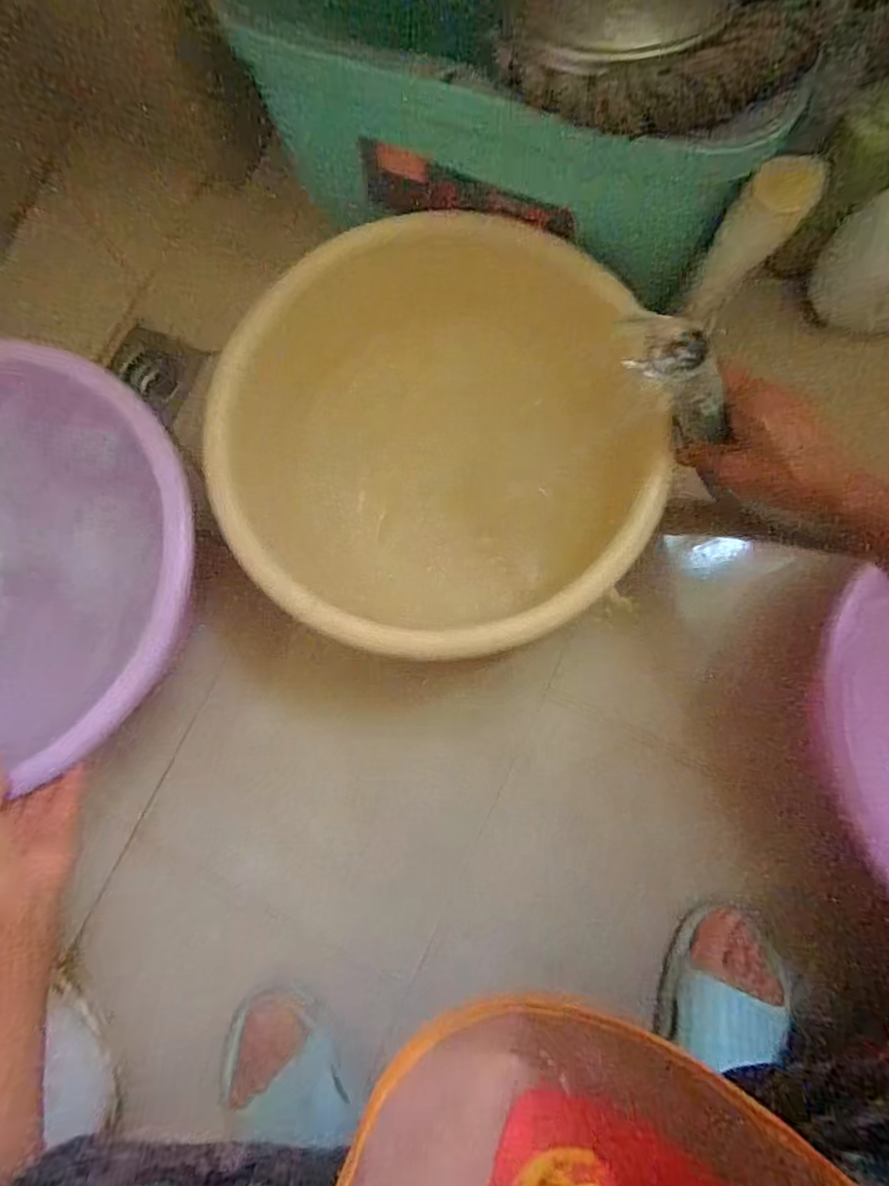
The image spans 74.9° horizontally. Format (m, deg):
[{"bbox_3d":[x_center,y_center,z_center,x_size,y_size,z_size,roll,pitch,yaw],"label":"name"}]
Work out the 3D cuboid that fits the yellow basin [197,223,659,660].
[{"bbox_3d":[-0.007,-0.130,0.542,0.375,0.147,0.361,0,80,2],"label":"yellow basin"}]

